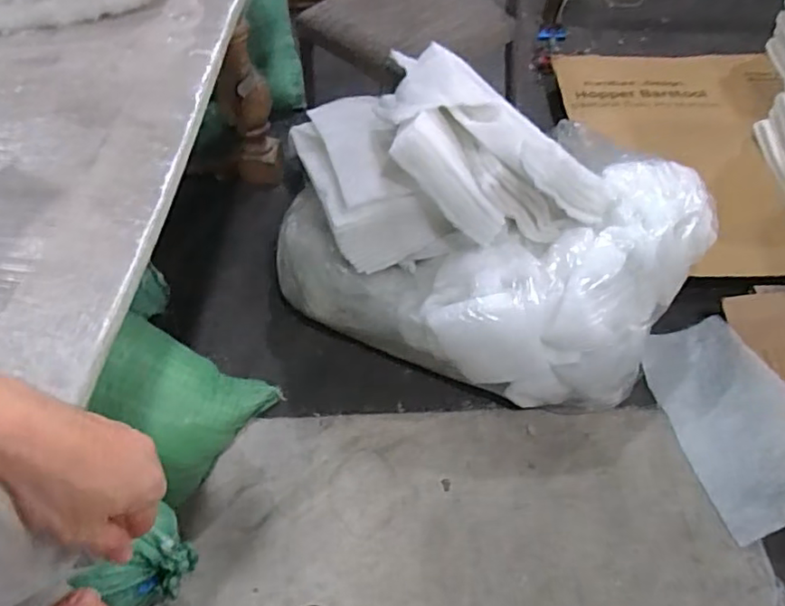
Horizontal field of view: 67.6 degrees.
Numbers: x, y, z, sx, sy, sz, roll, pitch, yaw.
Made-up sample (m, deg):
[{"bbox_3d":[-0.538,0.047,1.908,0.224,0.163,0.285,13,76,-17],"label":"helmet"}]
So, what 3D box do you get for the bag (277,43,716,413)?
[{"bbox_3d":[0.154,-0.200,1.310,0.947,0.484,0.551,21,56,17],"label":"bag"}]

